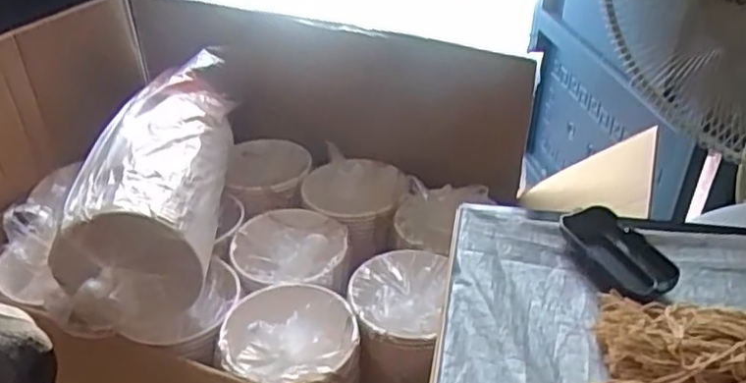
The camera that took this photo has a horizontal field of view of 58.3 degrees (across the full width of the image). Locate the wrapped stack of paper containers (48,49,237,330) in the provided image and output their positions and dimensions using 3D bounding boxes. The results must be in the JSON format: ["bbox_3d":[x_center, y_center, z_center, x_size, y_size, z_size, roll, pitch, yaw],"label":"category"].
[{"bbox_3d":[-0.269,0.000,0.827,0.148,0.155,0.355,0,34,0],"label":"wrapped stack of paper containers"}]

